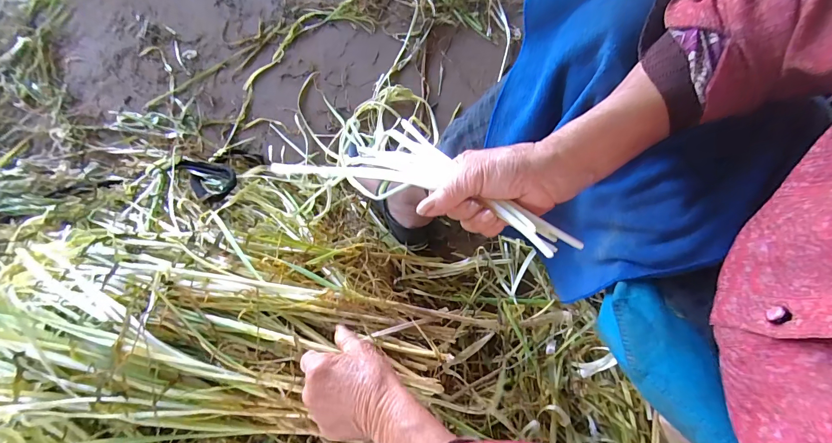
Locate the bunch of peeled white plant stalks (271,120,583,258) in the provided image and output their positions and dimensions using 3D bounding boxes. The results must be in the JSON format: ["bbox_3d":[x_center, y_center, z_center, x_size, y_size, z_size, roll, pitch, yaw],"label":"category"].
[{"bbox_3d":[-0.016,-0.051,0.355,0.337,0.043,0.071,21,70,30],"label":"bunch of peeled white plant stalks"}]

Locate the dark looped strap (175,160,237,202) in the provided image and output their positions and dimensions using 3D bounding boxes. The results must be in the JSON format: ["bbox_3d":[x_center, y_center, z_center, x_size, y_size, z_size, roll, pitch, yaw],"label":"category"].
[{"bbox_3d":[-0.350,-0.077,0.616,0.133,0.021,0.063,30,72,26],"label":"dark looped strap"}]

